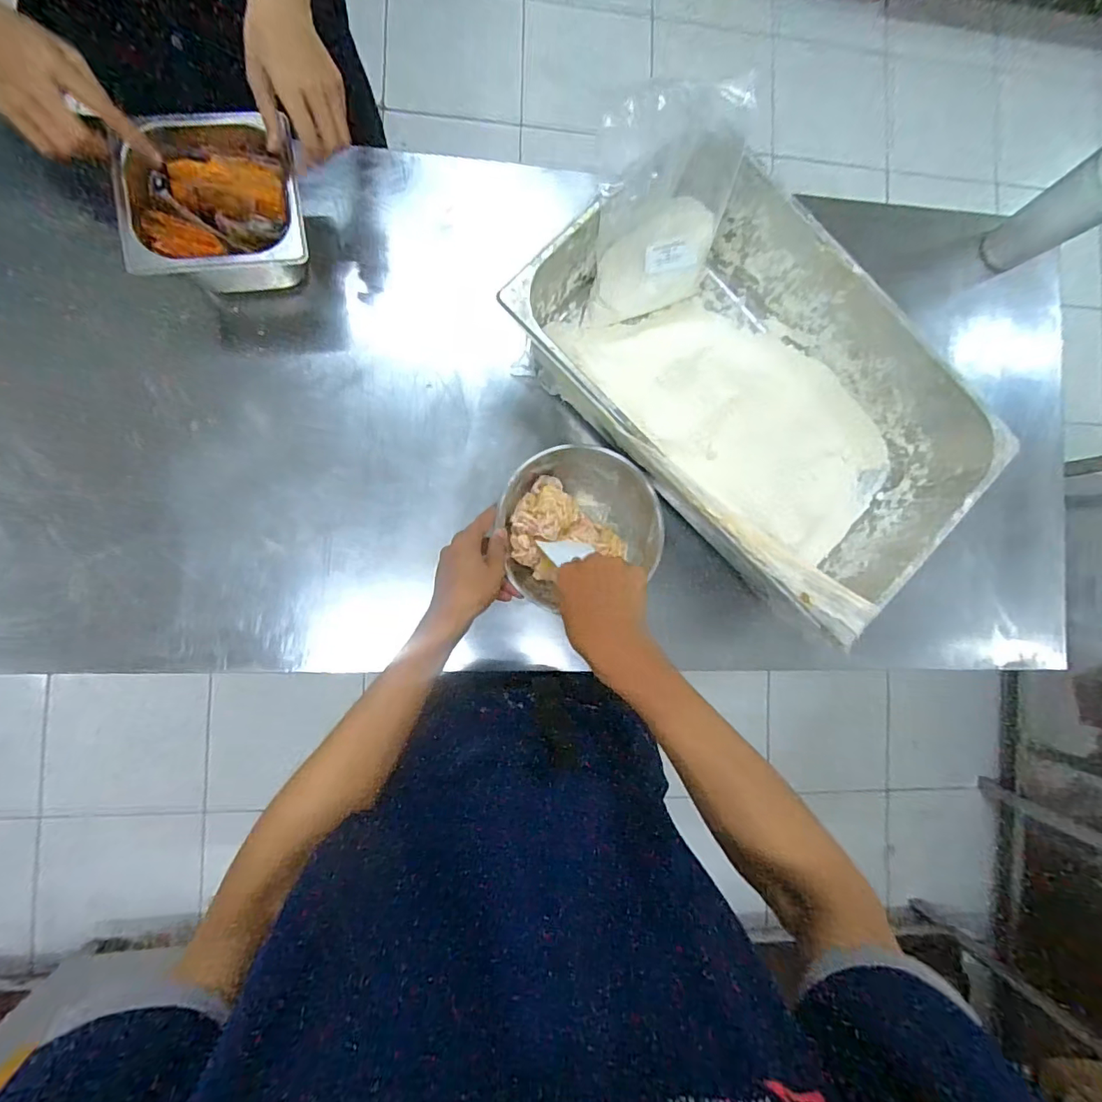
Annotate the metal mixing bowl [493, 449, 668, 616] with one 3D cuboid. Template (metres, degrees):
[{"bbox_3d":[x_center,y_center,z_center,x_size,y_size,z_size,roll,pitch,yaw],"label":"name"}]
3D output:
[{"bbox_3d":[0.029,-0.037,0.626,0.188,0.076,0.171,0,88,-7],"label":"metal mixing bowl"}]

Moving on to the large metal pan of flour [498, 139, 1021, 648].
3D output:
[{"bbox_3d":[0.234,-0.181,0.621,0.524,0.148,0.325,45,83,-3],"label":"large metal pan of flour"}]

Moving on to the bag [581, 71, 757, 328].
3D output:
[{"bbox_3d":[0.125,-0.391,0.590,0.178,0.235,0.060,-18,58,-11],"label":"bag"}]

